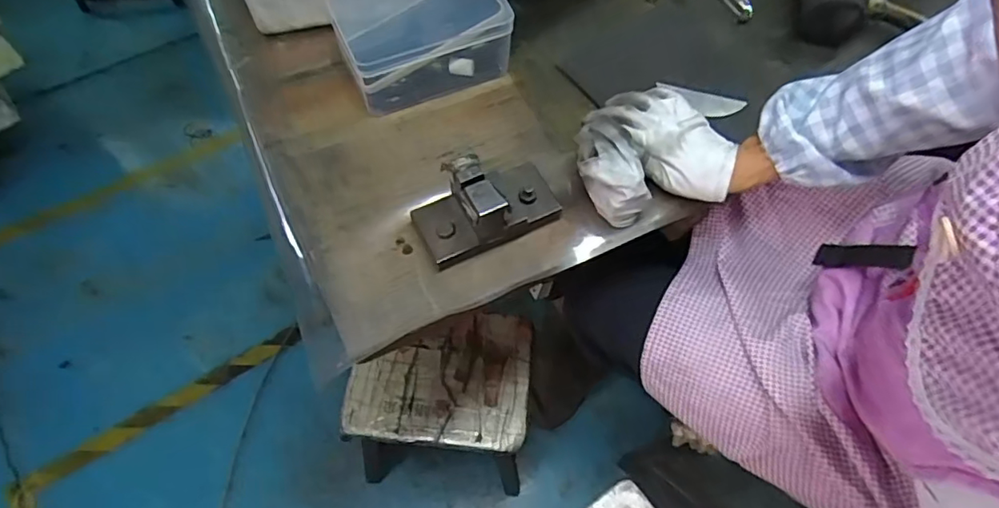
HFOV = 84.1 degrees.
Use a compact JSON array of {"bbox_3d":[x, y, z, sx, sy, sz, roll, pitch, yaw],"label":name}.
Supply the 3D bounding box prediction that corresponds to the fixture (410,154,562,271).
[{"bbox_3d":[-0.011,-0.051,0.501,0.130,0.065,0.066,-21,63,-14],"label":"fixture"}]

